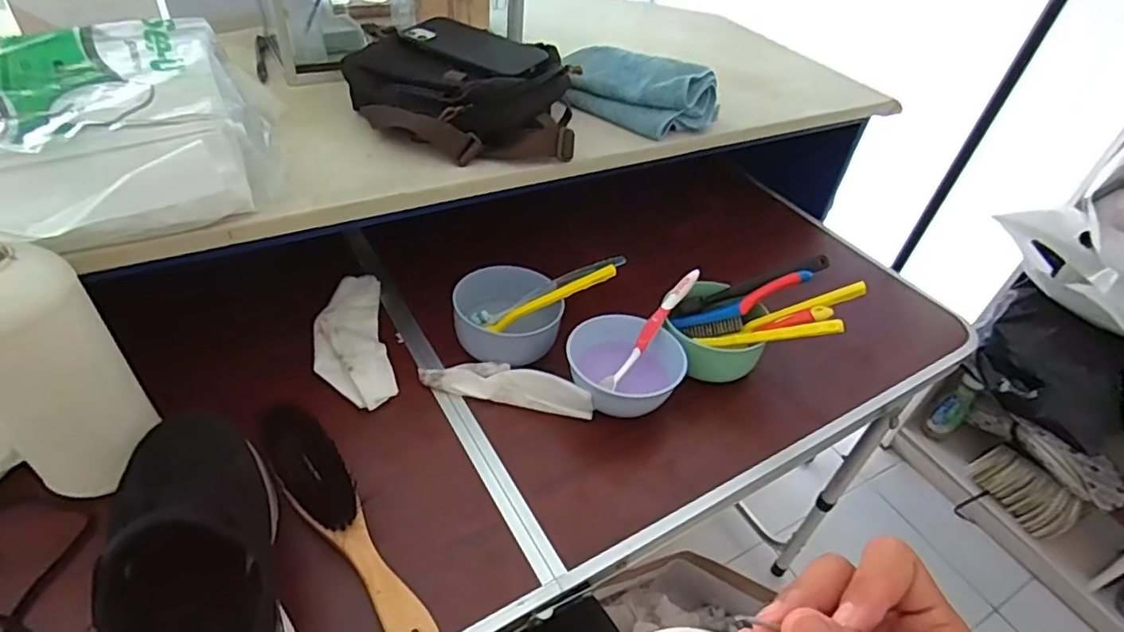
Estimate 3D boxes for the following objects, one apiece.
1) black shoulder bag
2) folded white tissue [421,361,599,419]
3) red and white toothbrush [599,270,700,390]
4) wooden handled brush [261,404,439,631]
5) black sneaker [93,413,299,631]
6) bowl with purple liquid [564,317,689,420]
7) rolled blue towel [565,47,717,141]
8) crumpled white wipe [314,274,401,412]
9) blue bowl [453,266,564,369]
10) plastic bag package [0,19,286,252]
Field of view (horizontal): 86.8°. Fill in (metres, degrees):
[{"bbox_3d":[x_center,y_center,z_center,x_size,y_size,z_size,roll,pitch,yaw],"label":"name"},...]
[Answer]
[{"bbox_3d":[-0.107,-0.230,0.626,0.239,0.081,0.172,2,42,-6],"label":"black shoulder bag"},{"bbox_3d":[-0.050,0.061,0.562,0.162,0.026,0.040,15,43,8],"label":"folded white tissue"},{"bbox_3d":[0.091,0.011,0.594,0.014,0.019,0.163,31,70,23],"label":"red and white toothbrush"},{"bbox_3d":[-0.164,0.157,0.444,0.044,0.033,0.234,-25,52,-31],"label":"wooden handled brush"},{"bbox_3d":[-0.224,0.154,0.368,0.090,0.099,0.272,-17,48,-25],"label":"black sneaker"},{"bbox_3d":[0.063,0.049,0.588,0.108,0.052,0.107,4,42,-4],"label":"bowl with purple liquid"},{"bbox_3d":[0.084,-0.269,0.701,0.199,0.059,0.116,21,44,14],"label":"rolled blue towel"},{"bbox_3d":[-0.213,0.023,0.600,0.069,0.014,0.176,-9,45,-17],"label":"crumpled white wipe"},{"bbox_3d":[-0.055,-0.002,0.605,0.108,0.053,0.094,5,42,-3],"label":"blue bowl"},{"bbox_3d":[-0.355,-0.149,0.471,0.241,0.098,0.217,-17,48,-25],"label":"plastic bag package"}]

